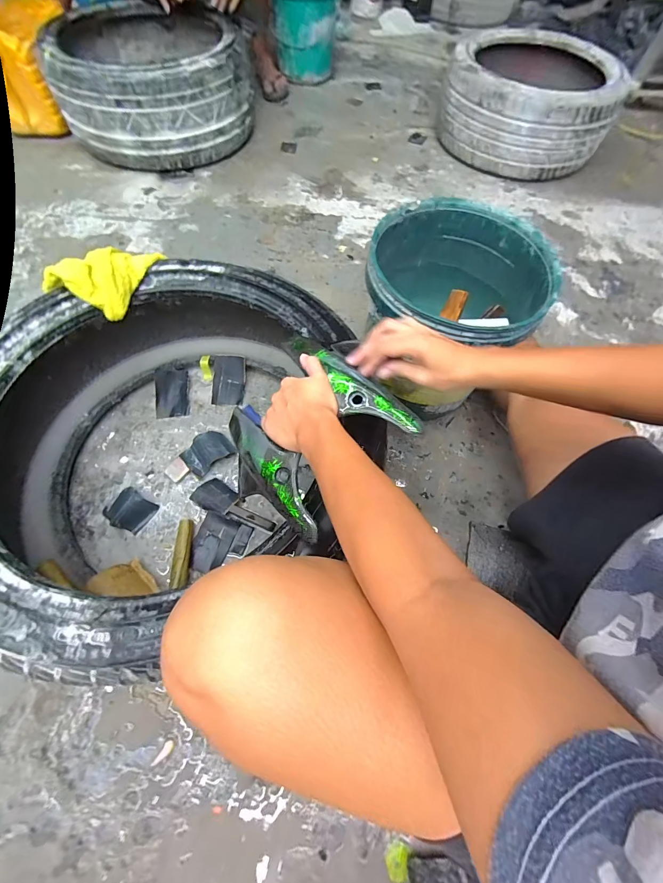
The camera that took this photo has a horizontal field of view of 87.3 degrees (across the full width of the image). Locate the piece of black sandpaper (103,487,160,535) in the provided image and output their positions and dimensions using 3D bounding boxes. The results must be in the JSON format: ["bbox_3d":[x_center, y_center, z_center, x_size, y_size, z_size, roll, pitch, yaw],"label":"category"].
[{"bbox_3d":[-0.390,0.129,0.663,0.089,0.034,0.068,28,66,10],"label":"piece of black sandpaper"}]

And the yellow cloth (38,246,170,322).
[{"bbox_3d":[-0.401,-0.310,0.612,0.150,0.050,0.162,22,65,7],"label":"yellow cloth"}]

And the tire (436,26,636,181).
[{"bbox_3d":[0.703,-1.232,1.265,0.550,0.236,0.573,20,65,7],"label":"tire"}]

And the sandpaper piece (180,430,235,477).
[{"bbox_3d":[-0.261,0.020,0.729,0.094,0.031,0.084,-38,72,-19],"label":"sandpaper piece"}]

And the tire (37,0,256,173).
[{"bbox_3d":[-0.591,-1.261,1.214,0.600,0.252,0.646,-4,65,-5],"label":"tire"}]

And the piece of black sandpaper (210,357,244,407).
[{"bbox_3d":[-0.240,-0.142,0.806,0.074,0.013,0.113,3,89,1],"label":"piece of black sandpaper"}]

